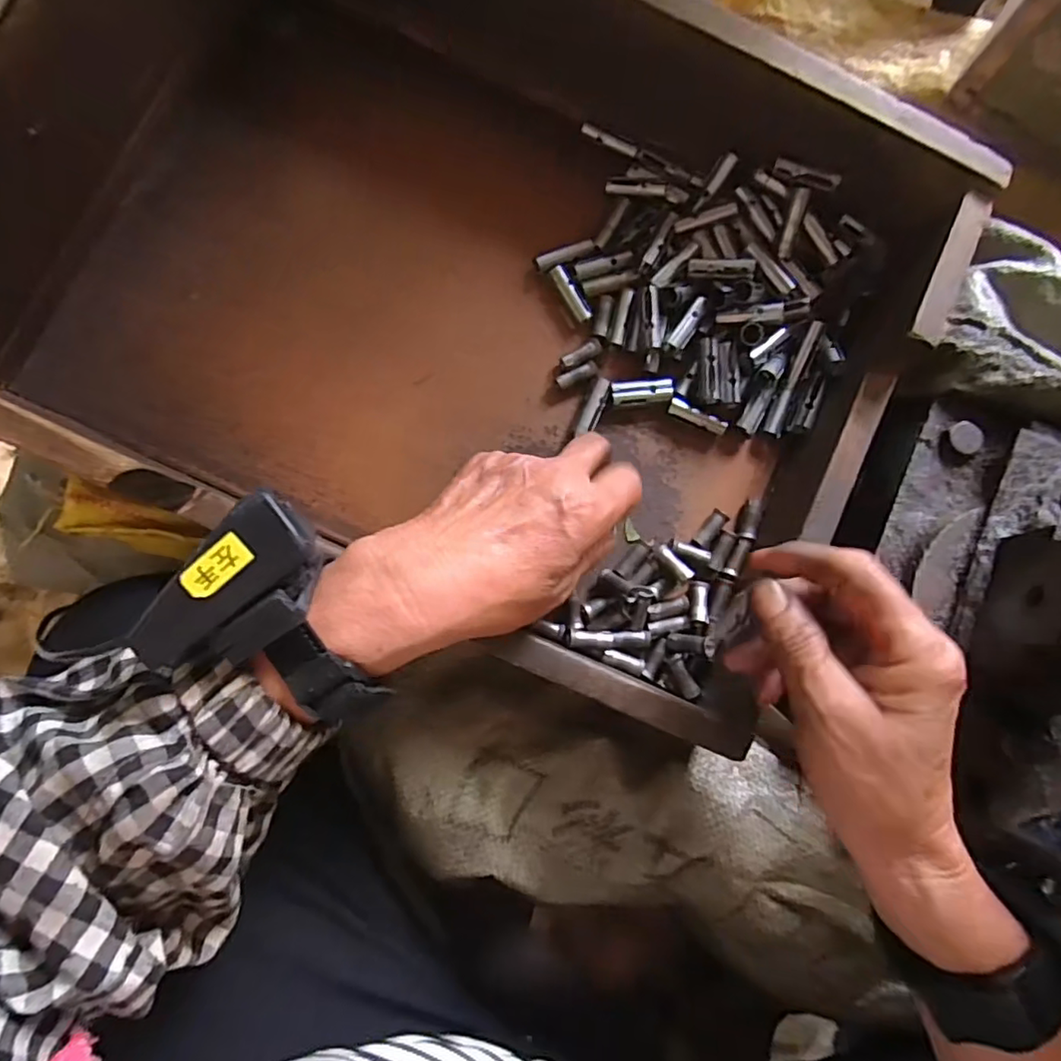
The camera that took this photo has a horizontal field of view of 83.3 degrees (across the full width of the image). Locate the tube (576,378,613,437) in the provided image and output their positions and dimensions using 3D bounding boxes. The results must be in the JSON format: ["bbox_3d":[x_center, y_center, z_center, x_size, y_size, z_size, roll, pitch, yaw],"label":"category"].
[{"bbox_3d":[0.038,-0.072,0.354,0.012,0.007,0.036,25,89,-4],"label":"tube"}]

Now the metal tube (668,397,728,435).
[{"bbox_3d":[0.100,-0.068,0.359,0.038,0.007,0.010,22,89,-4],"label":"metal tube"}]

